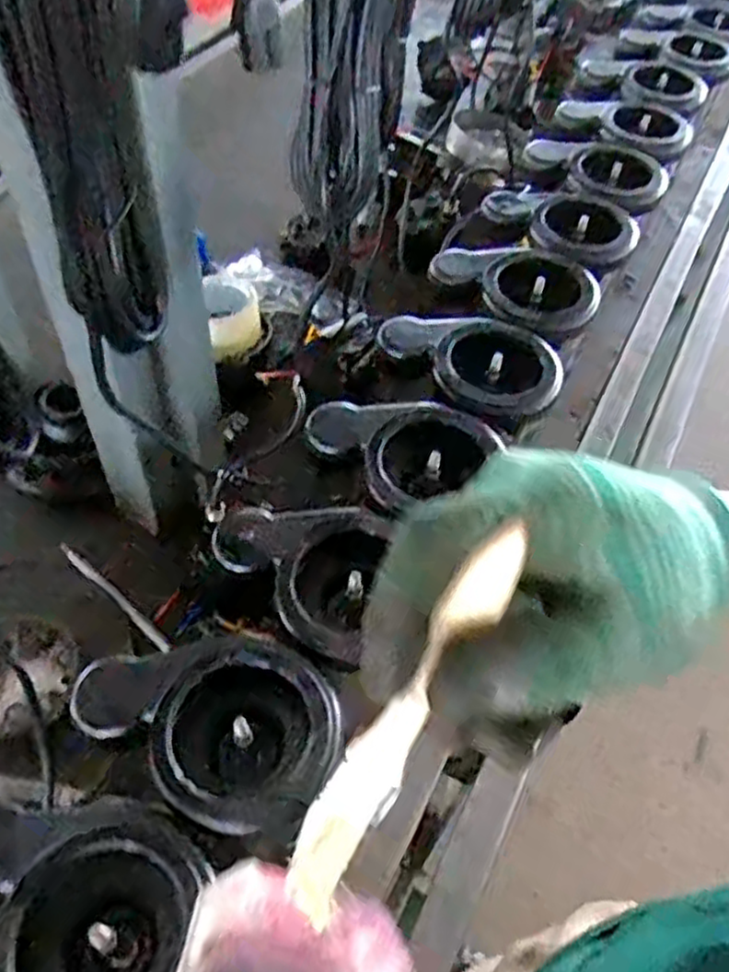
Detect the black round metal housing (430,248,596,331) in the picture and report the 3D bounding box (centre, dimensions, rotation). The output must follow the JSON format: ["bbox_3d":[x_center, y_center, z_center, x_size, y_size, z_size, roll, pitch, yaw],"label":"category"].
[{"bbox_3d":[0.147,-0.193,0.729,0.165,0.047,0.112,11,54,6],"label":"black round metal housing"}]

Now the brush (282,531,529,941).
[{"bbox_3d":[0.009,0.078,0.226,0.019,0.150,0.009,33,20,20],"label":"brush"}]

